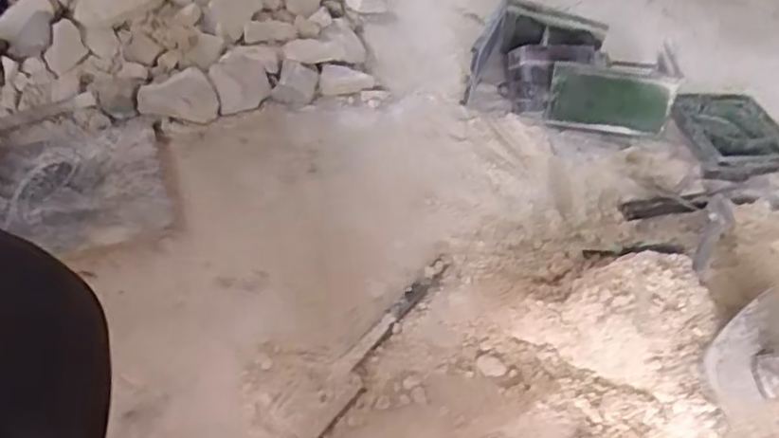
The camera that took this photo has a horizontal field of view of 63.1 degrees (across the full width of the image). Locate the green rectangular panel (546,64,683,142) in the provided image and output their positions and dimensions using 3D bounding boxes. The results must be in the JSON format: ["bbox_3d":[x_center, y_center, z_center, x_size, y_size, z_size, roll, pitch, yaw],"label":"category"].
[{"bbox_3d":[0.374,-0.197,1.080,0.200,0.116,0.041,7,46,1],"label":"green rectangular panel"}]

